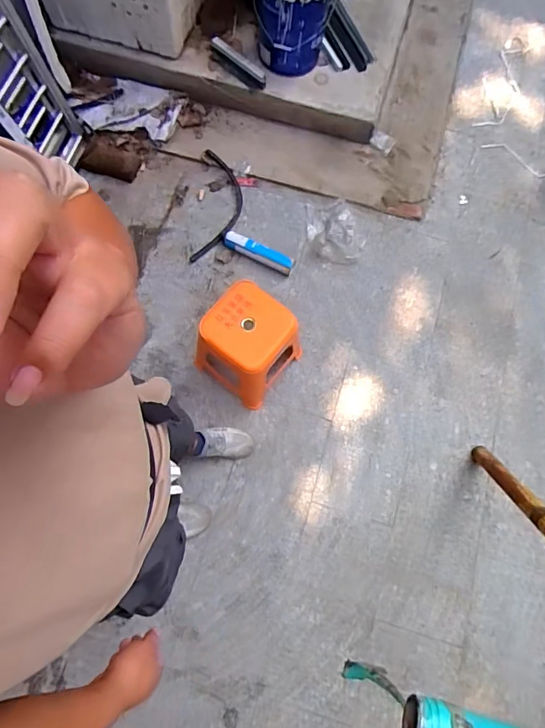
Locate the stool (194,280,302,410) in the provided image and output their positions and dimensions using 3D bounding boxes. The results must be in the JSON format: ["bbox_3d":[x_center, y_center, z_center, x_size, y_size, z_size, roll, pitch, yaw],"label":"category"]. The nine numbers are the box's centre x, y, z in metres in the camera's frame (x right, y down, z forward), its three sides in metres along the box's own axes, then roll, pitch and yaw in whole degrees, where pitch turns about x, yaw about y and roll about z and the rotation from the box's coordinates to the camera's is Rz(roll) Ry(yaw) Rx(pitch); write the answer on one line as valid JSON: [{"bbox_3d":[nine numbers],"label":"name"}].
[{"bbox_3d":[-0.085,-0.060,1.512,0.274,0.306,0.280,37,76,8],"label":"stool"}]

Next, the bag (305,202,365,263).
[{"bbox_3d":[0.258,-0.545,1.826,0.236,0.042,0.294,-9,74,-5],"label":"bag"}]

